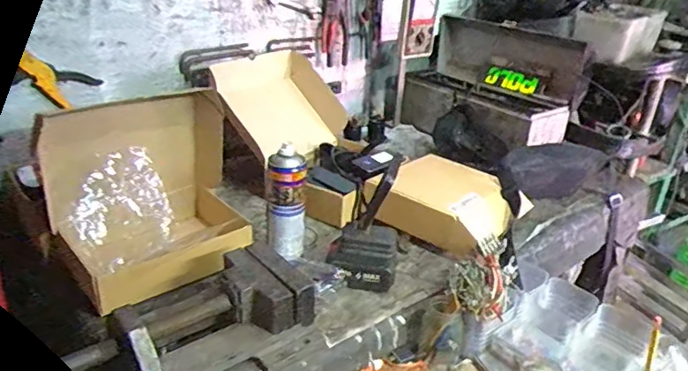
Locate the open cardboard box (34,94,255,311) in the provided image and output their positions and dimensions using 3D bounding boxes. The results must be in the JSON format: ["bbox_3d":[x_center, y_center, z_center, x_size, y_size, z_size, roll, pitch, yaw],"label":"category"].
[{"bbox_3d":[-0.318,0.004,0.901,0.297,0.264,0.226,-13,30,-29],"label":"open cardboard box"}]

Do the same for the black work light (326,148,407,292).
[{"bbox_3d":[0.035,0.066,0.867,0.109,0.213,0.068,0,26,-5],"label":"black work light"}]

